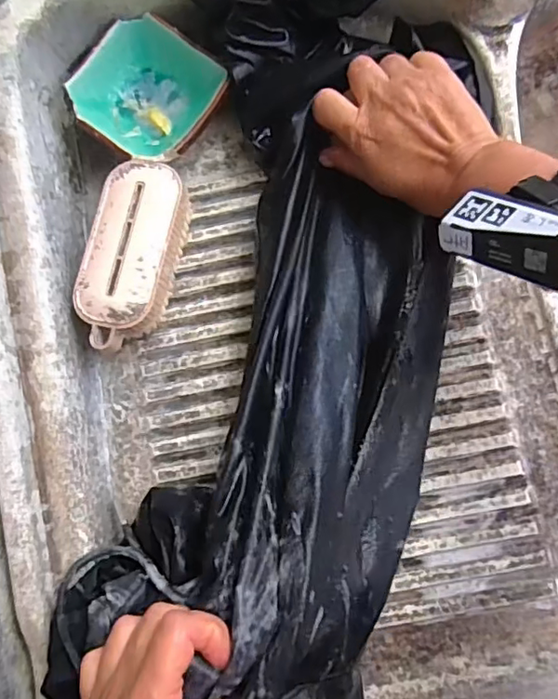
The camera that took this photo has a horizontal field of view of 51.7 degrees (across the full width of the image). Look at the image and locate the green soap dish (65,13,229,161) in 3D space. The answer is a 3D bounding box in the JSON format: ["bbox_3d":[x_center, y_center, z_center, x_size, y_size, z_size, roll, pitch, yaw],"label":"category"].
[{"bbox_3d":[-0.095,-0.185,0.421,0.096,0.029,0.093,38,89,5],"label":"green soap dish"}]

